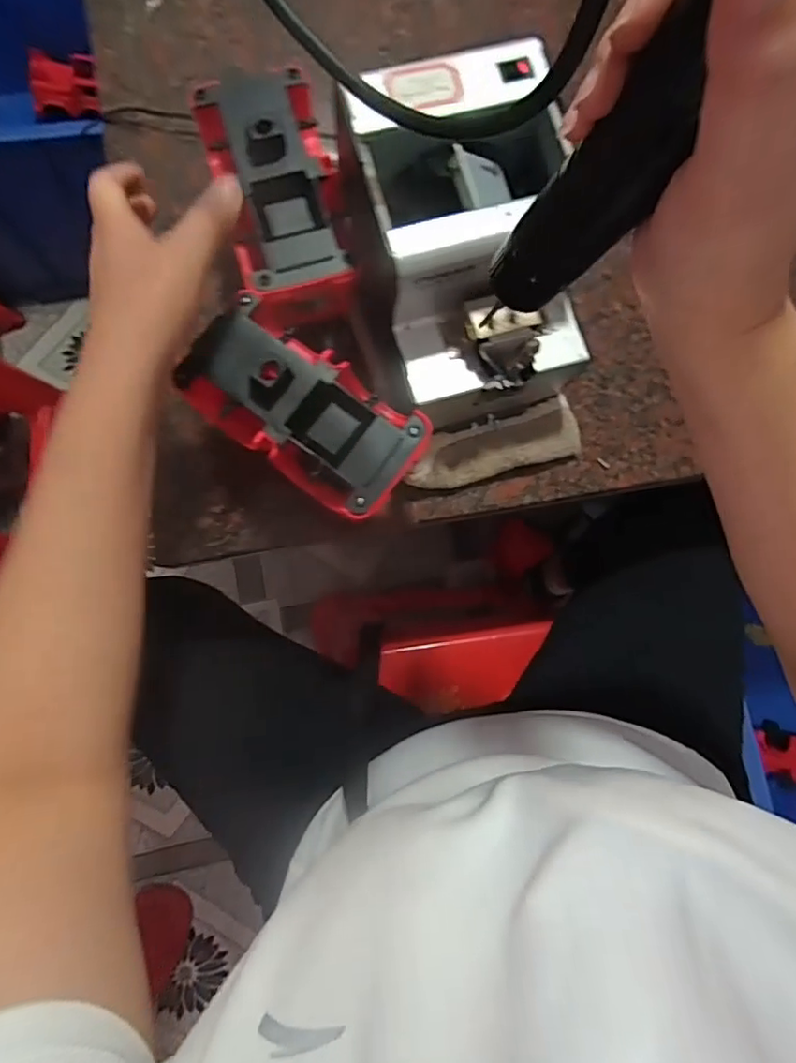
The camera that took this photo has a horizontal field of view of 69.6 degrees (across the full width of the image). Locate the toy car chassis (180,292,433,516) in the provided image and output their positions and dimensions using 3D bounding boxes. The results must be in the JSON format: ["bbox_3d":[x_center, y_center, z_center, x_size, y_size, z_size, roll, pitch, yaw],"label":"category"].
[{"bbox_3d":[-0.060,-0.077,0.356,0.149,0.037,0.078,33,82,2],"label":"toy car chassis"}]

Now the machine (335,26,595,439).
[{"bbox_3d":[0.043,-0.173,0.387,0.122,0.149,0.183,-18,83,-5],"label":"machine"}]

